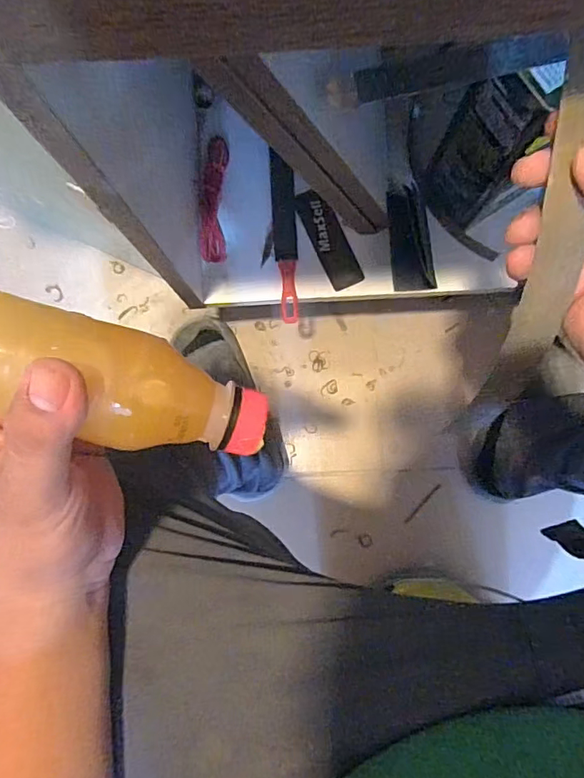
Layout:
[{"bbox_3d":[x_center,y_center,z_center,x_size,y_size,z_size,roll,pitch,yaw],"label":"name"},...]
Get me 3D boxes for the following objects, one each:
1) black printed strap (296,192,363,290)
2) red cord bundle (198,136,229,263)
[{"bbox_3d":[0.047,-0.190,0.638,0.042,0.007,0.131,-25,85,-1],"label":"black printed strap"},{"bbox_3d":[-0.097,-0.238,0.627,0.029,0.030,0.154,1,85,1],"label":"red cord bundle"}]

